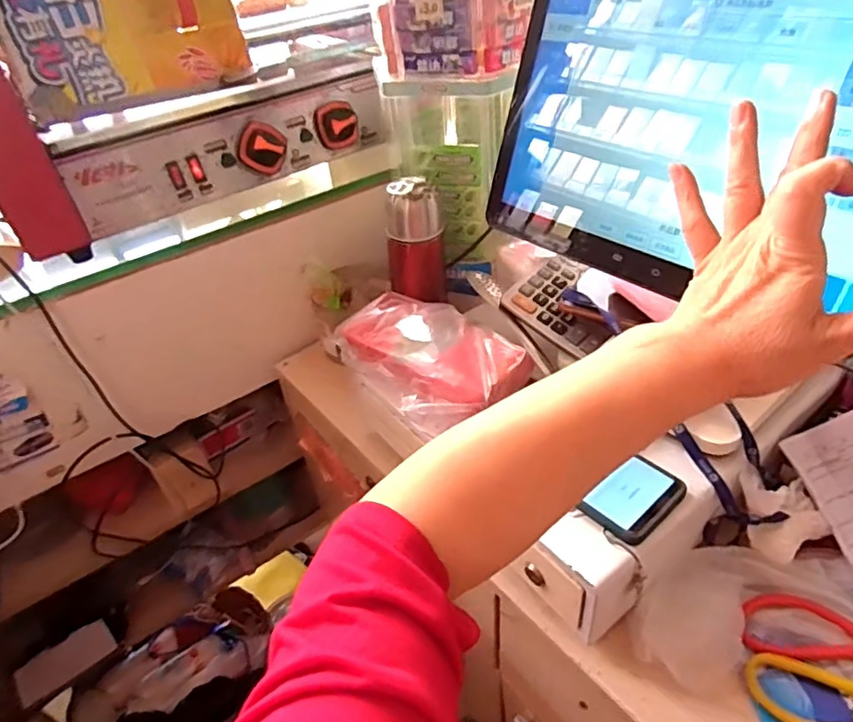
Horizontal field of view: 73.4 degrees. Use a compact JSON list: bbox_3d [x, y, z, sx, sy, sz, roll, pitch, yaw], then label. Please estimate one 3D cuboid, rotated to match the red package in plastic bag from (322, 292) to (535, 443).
[{"bbox_3d":[-0.005,-0.008,0.575,0.118,0.061,0.202,-32,45,-28],"label":"red package in plastic bag"}]

